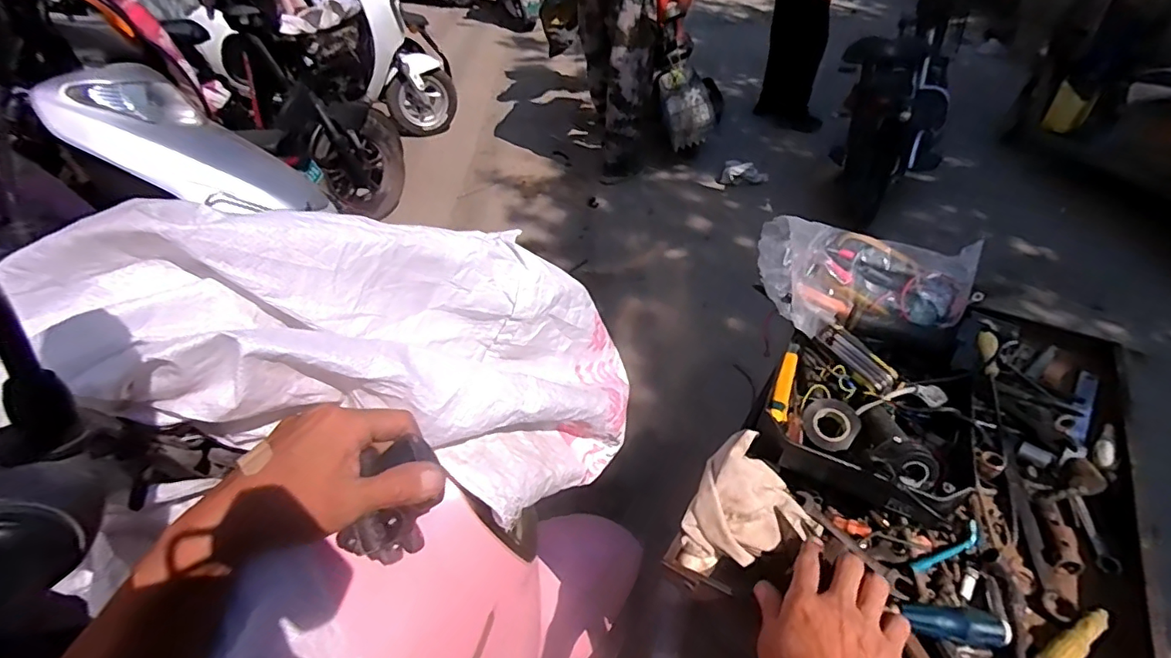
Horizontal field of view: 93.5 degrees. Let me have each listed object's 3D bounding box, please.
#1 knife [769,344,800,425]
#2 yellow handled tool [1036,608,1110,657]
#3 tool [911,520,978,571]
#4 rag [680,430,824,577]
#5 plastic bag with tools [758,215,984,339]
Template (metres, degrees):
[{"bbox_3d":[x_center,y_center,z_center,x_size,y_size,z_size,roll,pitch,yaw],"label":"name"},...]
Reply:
[{"bbox_3d":[0.241,0.060,0.664,0.019,0.016,0.141,15,43,17],"label":"knife"},{"bbox_3d":[0.437,0.288,0.497,0.107,0.017,0.024,-23,46,-25],"label":"yellow handled tool"},{"bbox_3d":[0.373,0.226,0.565,0.108,0.021,0.017,-20,44,-22],"label":"tool"},{"bbox_3d":[0.158,0.180,0.572,0.147,0.066,0.111,-19,44,-21],"label":"rag"},{"bbox_3d":[0.367,-0.074,0.716,0.265,0.113,0.139,4,41,5],"label":"plastic bag with tools"}]

